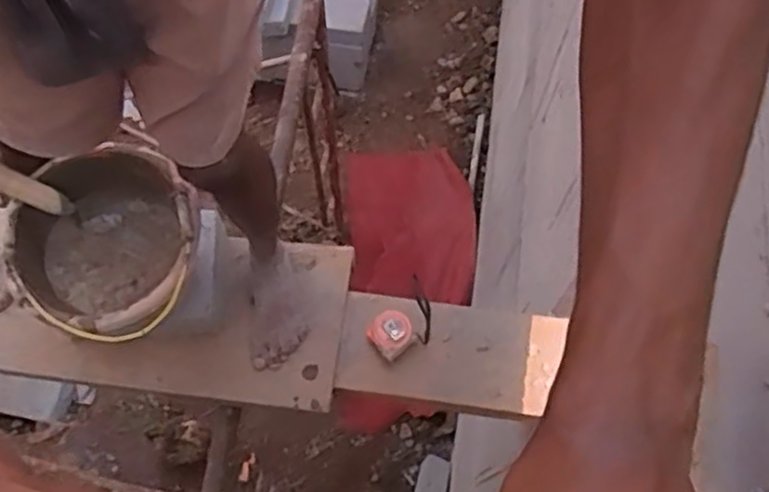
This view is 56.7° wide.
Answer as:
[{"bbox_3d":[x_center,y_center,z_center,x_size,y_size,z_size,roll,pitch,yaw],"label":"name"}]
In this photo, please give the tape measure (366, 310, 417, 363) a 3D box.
[{"bbox_3d":[0.012,0.154,1.257,0.072,0.032,0.075,-40,73,-17],"label":"tape measure"}]

